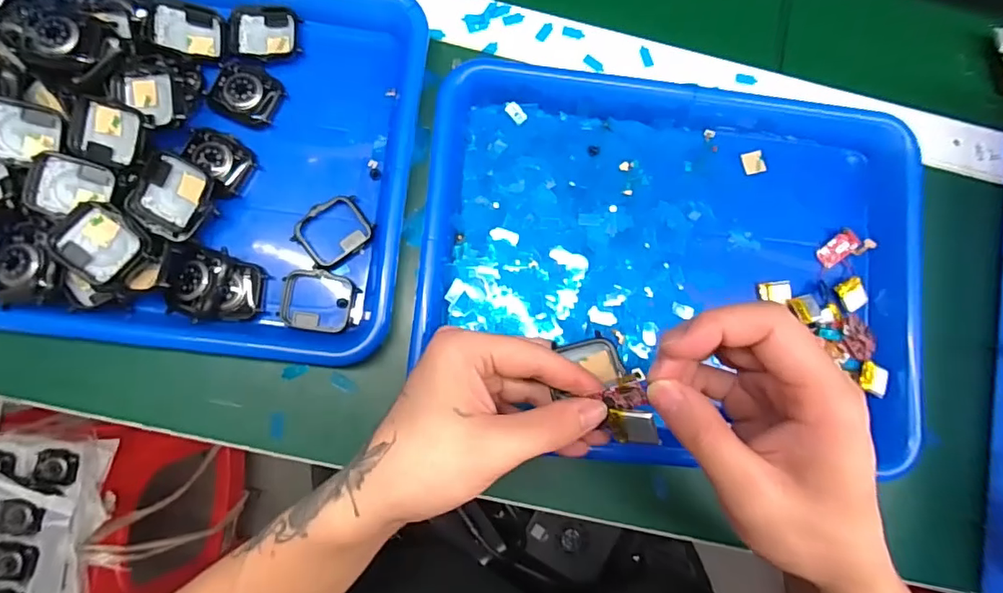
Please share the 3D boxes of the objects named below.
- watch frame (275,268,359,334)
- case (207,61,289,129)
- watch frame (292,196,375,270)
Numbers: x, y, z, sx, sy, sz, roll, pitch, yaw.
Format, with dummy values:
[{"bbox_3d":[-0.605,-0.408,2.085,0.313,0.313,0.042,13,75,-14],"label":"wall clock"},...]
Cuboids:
[{"bbox_3d":[-0.119,0.003,0.327,0.047,0.013,0.038,7,82,-3],"label":"watch frame"},{"bbox_3d":[-0.168,-0.134,0.332,0.042,0.009,0.037,28,81,0],"label":"case"},{"bbox_3d":[-0.110,-0.042,0.331,0.047,0.009,0.039,-34,86,-8],"label":"watch frame"}]

